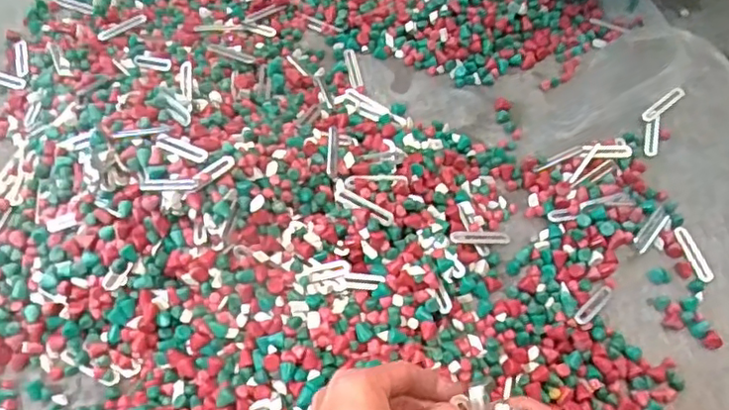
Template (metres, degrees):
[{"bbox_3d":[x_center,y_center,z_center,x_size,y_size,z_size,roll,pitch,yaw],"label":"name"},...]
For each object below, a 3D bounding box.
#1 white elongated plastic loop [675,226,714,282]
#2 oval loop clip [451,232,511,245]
[{"bbox_3d":[0.312,0.046,0.579,0.014,0.004,0.057,-12,61,-8],"label":"white elongated plastic loop"},{"bbox_3d":[0.109,0.031,0.578,0.057,0.004,0.013,0,69,-8],"label":"oval loop clip"}]

